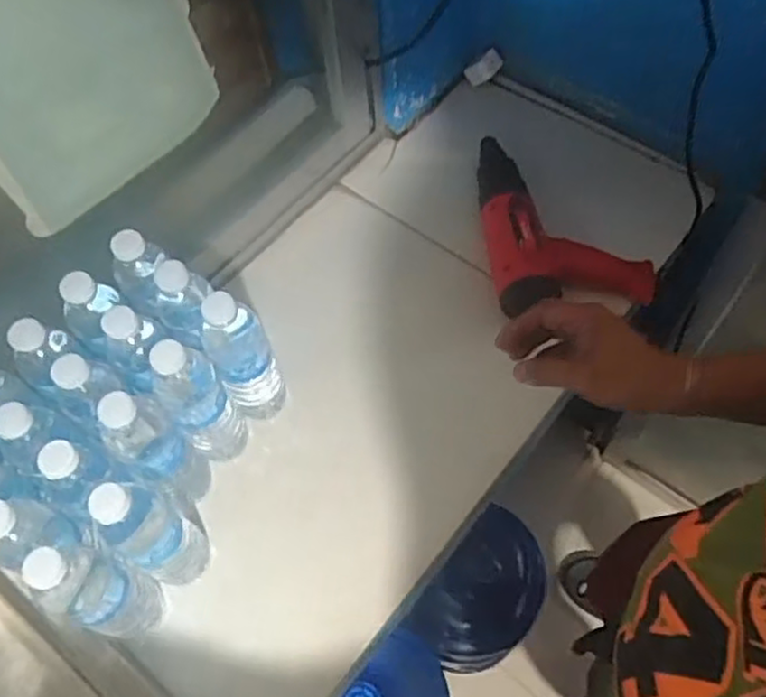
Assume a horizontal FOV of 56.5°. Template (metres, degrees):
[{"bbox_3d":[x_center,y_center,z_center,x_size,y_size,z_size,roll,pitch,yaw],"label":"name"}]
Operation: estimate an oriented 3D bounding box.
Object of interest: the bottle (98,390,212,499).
[{"bbox_3d":[-0.228,0.107,0.733,0.061,0.232,0.059,-1,61,3],"label":"bottle"}]

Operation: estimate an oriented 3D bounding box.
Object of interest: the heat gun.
[{"bbox_3d":[0.237,-0.182,0.974,0.210,0.108,0.318,-7,61,-1],"label":"heat gun"}]

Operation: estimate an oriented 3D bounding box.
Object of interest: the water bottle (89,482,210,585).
[{"bbox_3d":[-0.220,0.174,0.680,0.066,0.218,0.058,30,67,18],"label":"water bottle"}]

